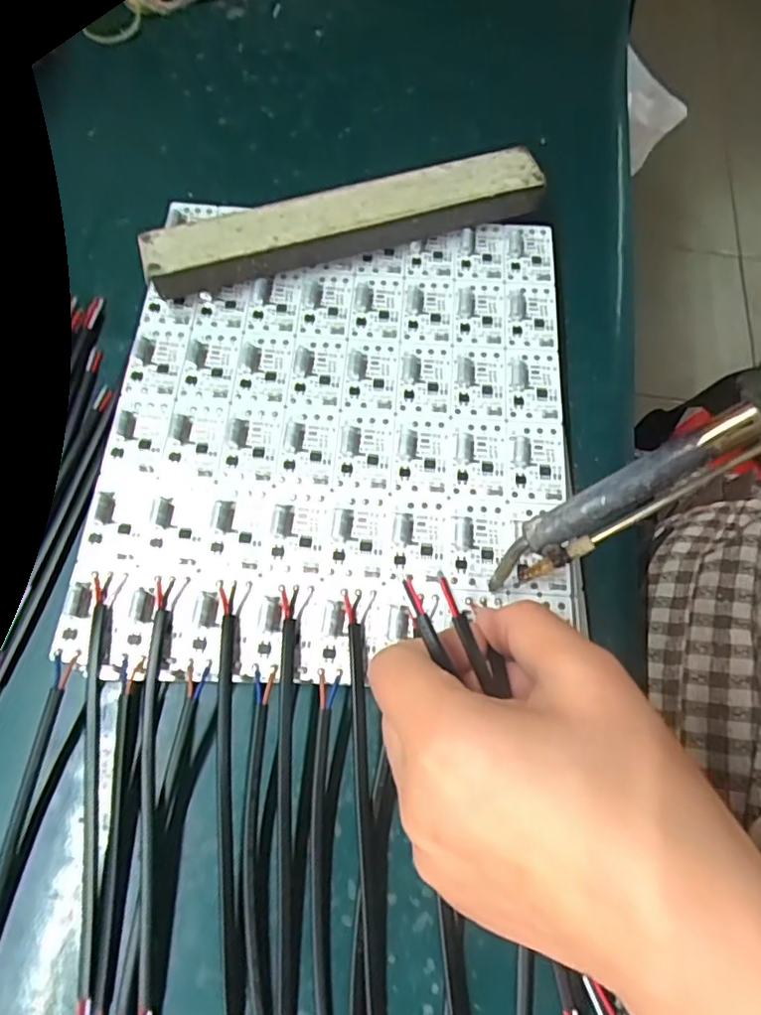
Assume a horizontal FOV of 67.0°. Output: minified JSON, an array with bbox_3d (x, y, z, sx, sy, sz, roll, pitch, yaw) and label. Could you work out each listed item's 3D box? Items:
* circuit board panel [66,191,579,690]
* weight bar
[{"bbox_3d":[-0.018,-0.041,0.263,0.204,0.006,0.227,2,69,0],"label":"circuit board panel"},{"bbox_3d":[-0.017,-0.142,0.290,0.196,0.025,0.029,-16,67,-12],"label":"weight bar"}]

